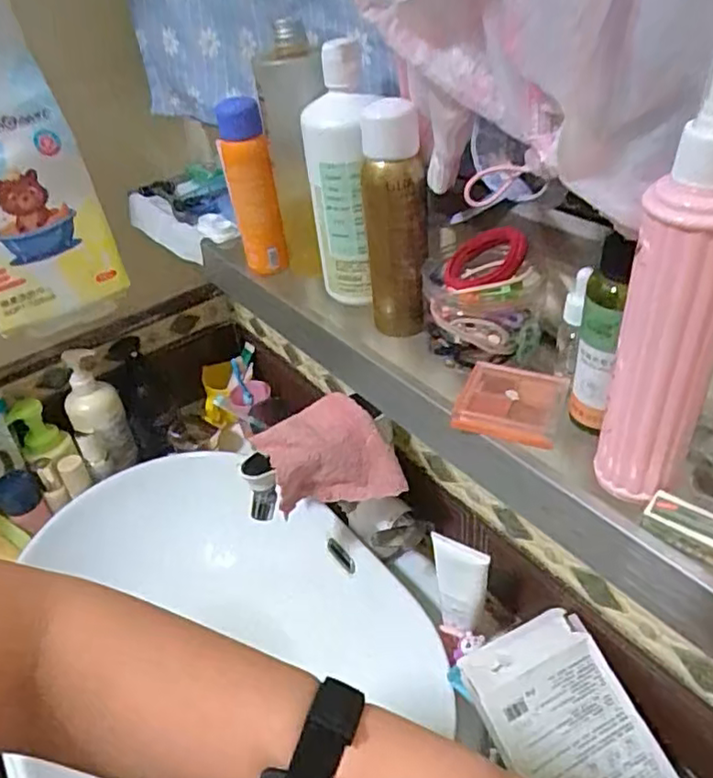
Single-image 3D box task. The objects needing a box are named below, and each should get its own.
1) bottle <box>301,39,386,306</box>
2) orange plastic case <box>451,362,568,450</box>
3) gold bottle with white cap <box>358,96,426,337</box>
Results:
[{"bbox_3d":[-0.009,-0.154,0.476,0.045,0.181,0.062,-19,40,-15],"label":"bottle"},{"bbox_3d":[0.097,0.007,0.397,0.062,0.016,0.063,10,42,20],"label":"orange plastic case"},{"bbox_3d":[0.028,-0.117,0.454,0.043,0.160,0.046,-4,39,4],"label":"gold bottle with white cap"}]

